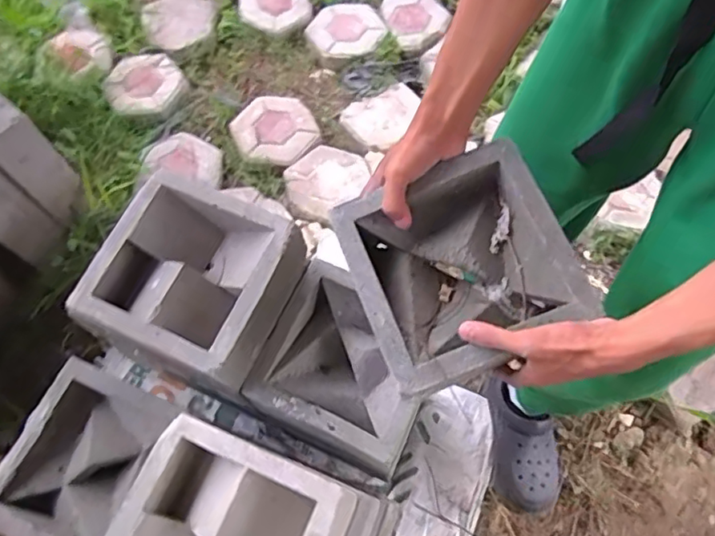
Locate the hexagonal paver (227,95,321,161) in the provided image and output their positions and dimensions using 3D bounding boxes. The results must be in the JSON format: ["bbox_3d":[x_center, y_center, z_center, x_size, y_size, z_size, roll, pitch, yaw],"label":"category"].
[{"bbox_3d":[-0.203,-0.341,1.419,0.202,0.046,0.205,-31,71,-14],"label":"hexagonal paver"}]

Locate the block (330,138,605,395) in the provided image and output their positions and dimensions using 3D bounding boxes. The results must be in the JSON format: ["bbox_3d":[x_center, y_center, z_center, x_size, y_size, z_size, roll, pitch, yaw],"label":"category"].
[{"bbox_3d":[0.098,0.000,0.560,0.195,0.076,0.197,-19,69,-10],"label":"block"}]

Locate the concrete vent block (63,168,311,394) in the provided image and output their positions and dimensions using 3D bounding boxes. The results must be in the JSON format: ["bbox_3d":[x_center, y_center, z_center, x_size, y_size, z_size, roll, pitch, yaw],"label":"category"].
[{"bbox_3d":[-0.196,0.020,0.693,0.211,0.104,0.206,23,69,10],"label":"concrete vent block"}]

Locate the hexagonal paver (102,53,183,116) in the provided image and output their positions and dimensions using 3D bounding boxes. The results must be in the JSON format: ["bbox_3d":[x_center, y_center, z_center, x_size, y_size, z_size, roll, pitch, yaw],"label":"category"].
[{"bbox_3d":[-0.553,-0.480,1.472,0.195,0.032,0.193,-31,71,-14],"label":"hexagonal paver"}]

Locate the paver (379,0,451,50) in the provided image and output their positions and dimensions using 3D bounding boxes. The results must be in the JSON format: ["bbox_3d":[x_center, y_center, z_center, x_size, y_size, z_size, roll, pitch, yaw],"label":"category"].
[{"bbox_3d":[0.153,-0.689,1.563,0.157,0.028,0.197,-28,70,-13],"label":"paver"}]

